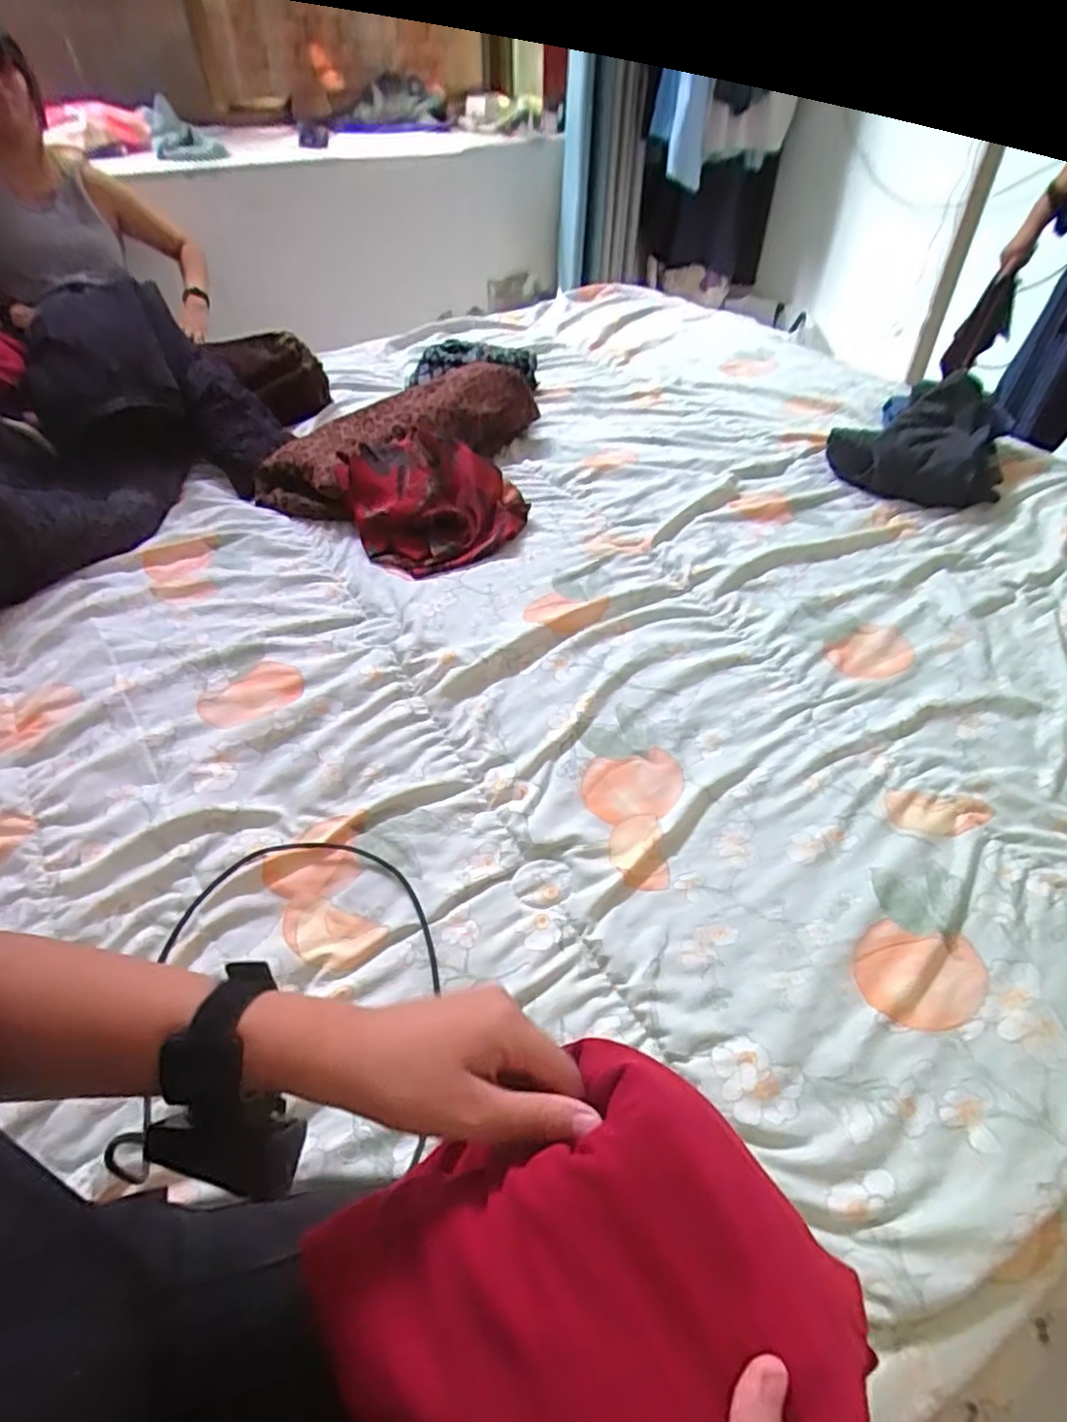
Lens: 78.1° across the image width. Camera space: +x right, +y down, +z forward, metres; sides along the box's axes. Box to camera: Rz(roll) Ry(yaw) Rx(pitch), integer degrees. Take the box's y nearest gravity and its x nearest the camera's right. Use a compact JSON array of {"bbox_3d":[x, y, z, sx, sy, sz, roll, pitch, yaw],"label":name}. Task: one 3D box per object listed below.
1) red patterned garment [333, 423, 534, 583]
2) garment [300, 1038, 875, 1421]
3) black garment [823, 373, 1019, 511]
[{"bbox_3d":[-0.150,-0.328,0.970,0.246,0.069,0.279,-21,54,-18],"label":"red patterned garment"},{"bbox_3d":[0.013,0.240,0.267,0.188,0.108,0.152,-24,55,-20],"label":"garment"},{"bbox_3d":[0.626,-0.445,1.067,0.246,0.090,0.250,20,53,14],"label":"black garment"}]

